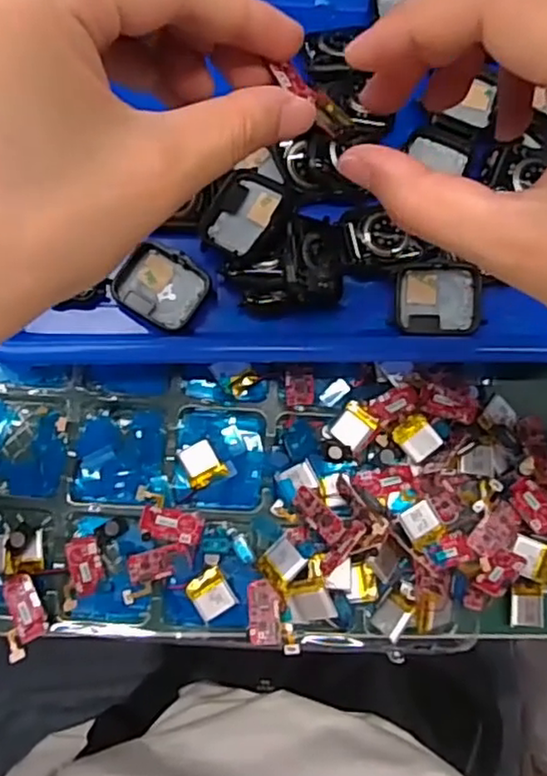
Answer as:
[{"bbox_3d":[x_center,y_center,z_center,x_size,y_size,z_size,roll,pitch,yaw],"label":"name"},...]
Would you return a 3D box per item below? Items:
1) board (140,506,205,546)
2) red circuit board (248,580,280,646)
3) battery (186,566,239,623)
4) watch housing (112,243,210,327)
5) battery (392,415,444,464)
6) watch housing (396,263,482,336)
[{"bbox_3d":[-0.048,0.066,0.314,0.029,0.004,0.015,10,80,-13],"label":"board"},{"bbox_3d":[-0.004,0.106,0.310,0.015,0.004,0.029,-3,72,-1],"label":"red circuit board"},{"bbox_3d":[-0.030,0.099,0.315,0.018,0.006,0.021,-31,82,-10],"label":"battery"},{"bbox_3d":[-0.056,-0.050,0.329,0.041,0.014,0.035,33,78,3],"label":"watch housing"},{"bbox_3d":[0.071,0.025,0.324,0.017,0.008,0.021,-41,87,-7],"label":"battery"},{"bbox_3d":[0.083,-0.045,0.335,0.040,0.015,0.035,4,78,-3],"label":"watch housing"}]

